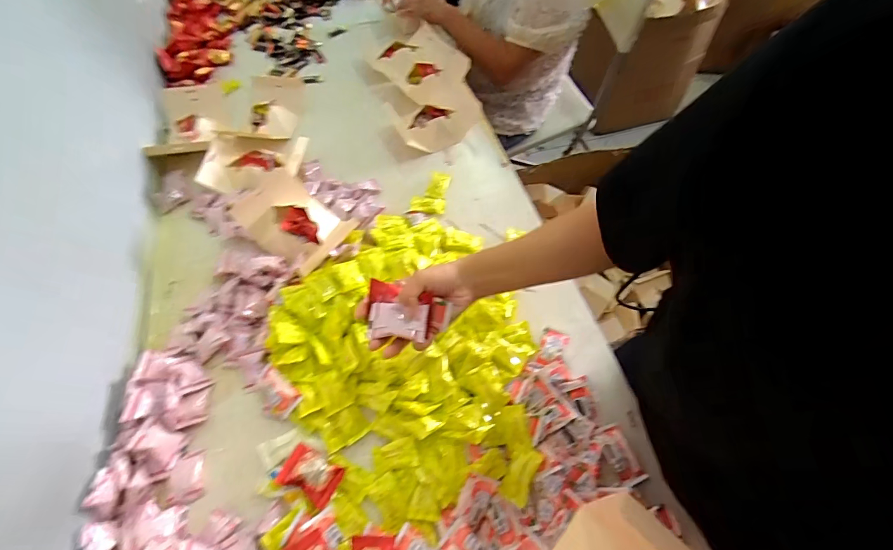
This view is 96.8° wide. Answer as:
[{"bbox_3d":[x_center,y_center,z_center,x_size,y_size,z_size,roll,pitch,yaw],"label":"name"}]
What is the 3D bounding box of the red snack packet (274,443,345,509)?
[{"bbox_3d":[-0.172,0.250,0.499,0.070,0.011,0.049,22,61,14],"label":"red snack packet"}]

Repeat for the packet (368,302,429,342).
[{"bbox_3d":[-0.053,0.049,0.431,0.062,0.018,0.036,10,58,5],"label":"packet"}]

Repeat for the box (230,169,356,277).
[{"bbox_3d":[-0.263,-0.095,0.689,0.187,0.059,0.130,34,64,20],"label":"box"}]

